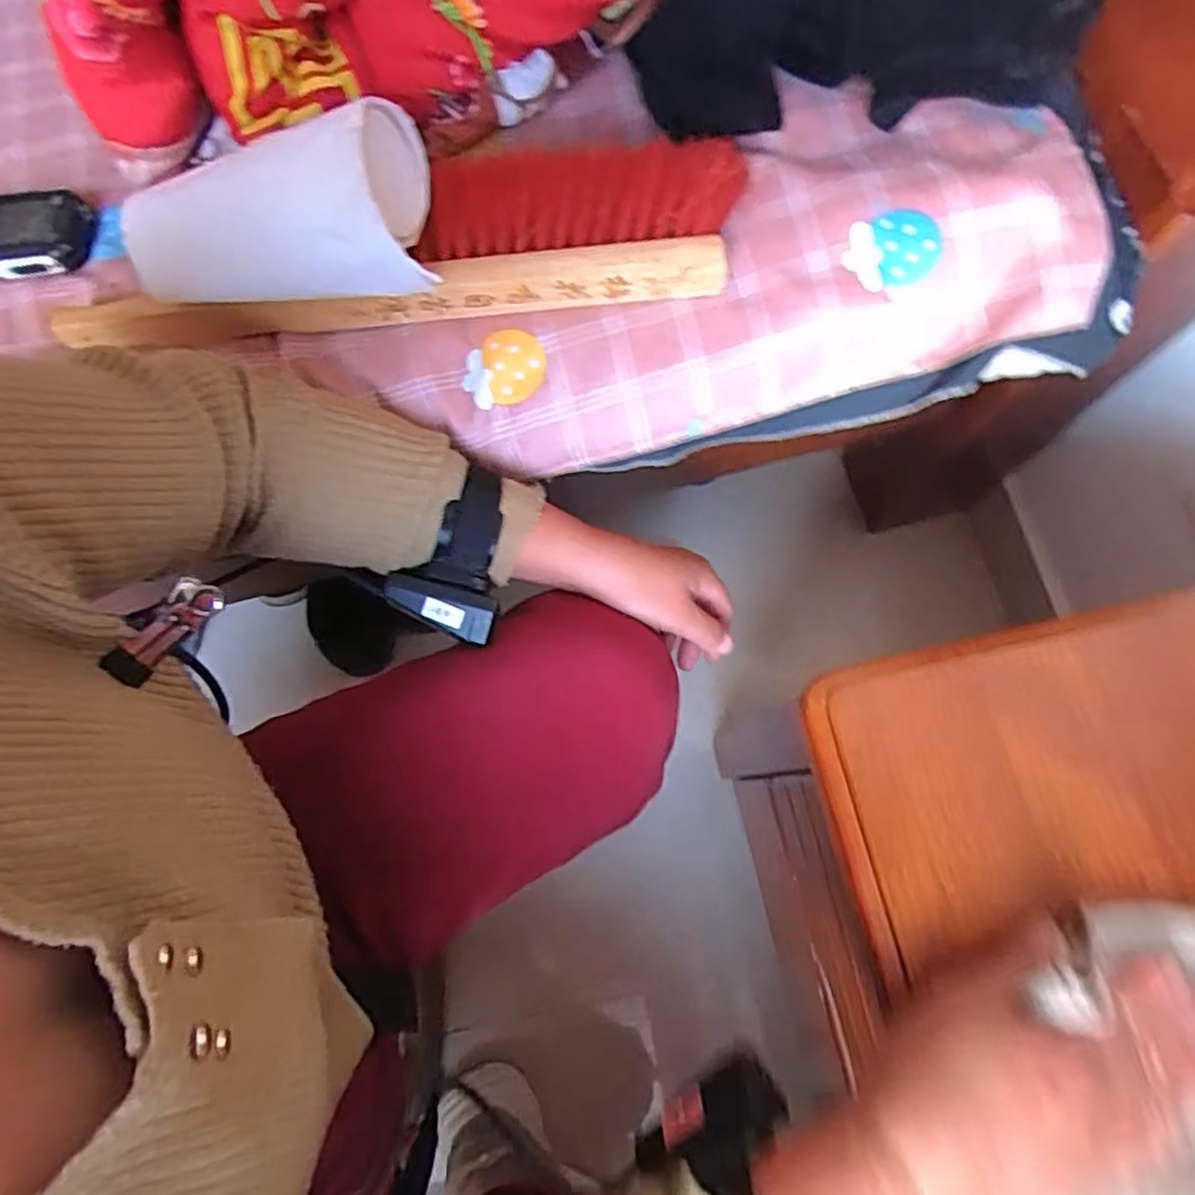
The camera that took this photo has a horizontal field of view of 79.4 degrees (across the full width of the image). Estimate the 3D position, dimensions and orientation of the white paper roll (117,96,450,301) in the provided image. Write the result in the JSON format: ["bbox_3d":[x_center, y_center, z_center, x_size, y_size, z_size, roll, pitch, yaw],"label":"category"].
[{"bbox_3d":[-0.175,-0.203,0.381,0.167,0.060,0.086,-4,74,15],"label":"white paper roll"}]

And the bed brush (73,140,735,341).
[{"bbox_3d":[-0.121,-0.198,0.412,0.403,0.045,0.089,-7,75,0],"label":"bed brush"}]

